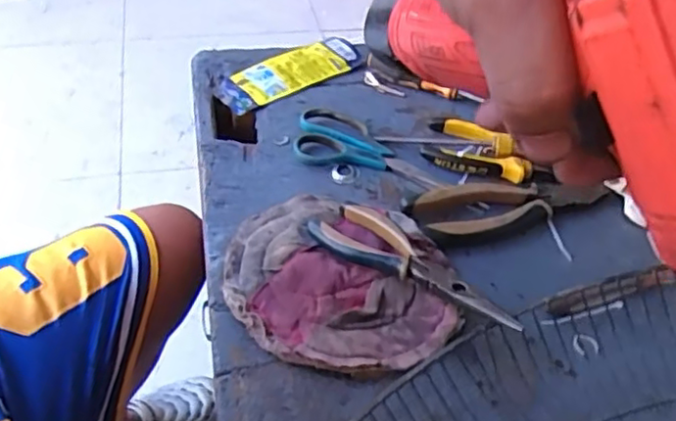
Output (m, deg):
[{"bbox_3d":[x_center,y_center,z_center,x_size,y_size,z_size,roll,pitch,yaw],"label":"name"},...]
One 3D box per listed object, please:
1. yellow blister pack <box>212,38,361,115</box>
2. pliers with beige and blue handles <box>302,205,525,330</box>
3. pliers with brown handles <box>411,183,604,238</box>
[{"bbox_3d":[-0.054,-0.155,0.737,0.168,0.011,0.068,-25,58,-18],"label":"yellow blister pack"},{"bbox_3d":[0.056,0.041,0.511,0.192,0.015,0.050,26,47,36],"label":"pliers with beige and blue handles"},{"bbox_3d":[0.158,-0.005,0.596,0.185,0.019,0.053,-10,47,-15],"label":"pliers with brown handles"}]

